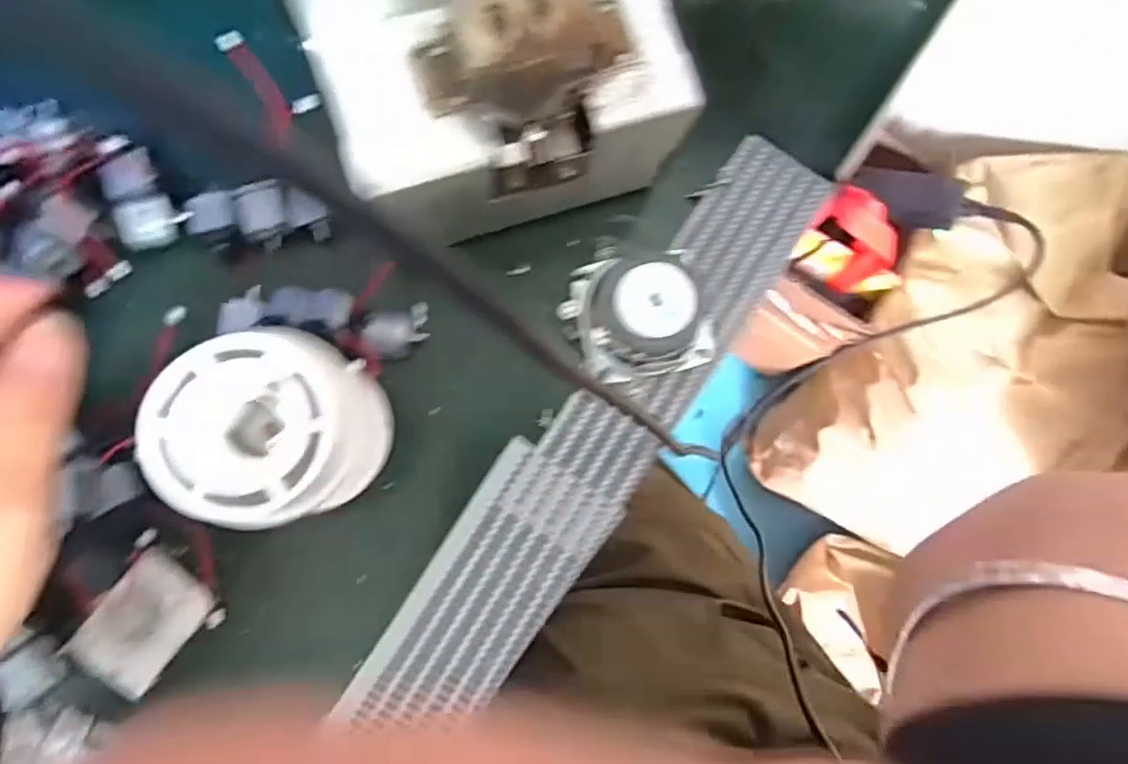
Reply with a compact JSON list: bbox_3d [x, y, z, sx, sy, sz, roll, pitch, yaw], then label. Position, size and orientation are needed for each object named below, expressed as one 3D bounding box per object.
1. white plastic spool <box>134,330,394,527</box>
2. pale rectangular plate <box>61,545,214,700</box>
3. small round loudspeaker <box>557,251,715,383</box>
[{"bbox_3d":[-0.098,0.018,0.239,0.058,0.082,0.059,-12,84,-5],"label":"white plastic spool"},{"bbox_3d":[-0.168,0.096,0.267,0.035,0.006,0.050,38,82,2],"label":"pale rectangular plate"},{"bbox_3d":[0.034,-0.030,0.287,0.062,0.031,0.052,-12,84,-5],"label":"small round loudspeaker"}]

